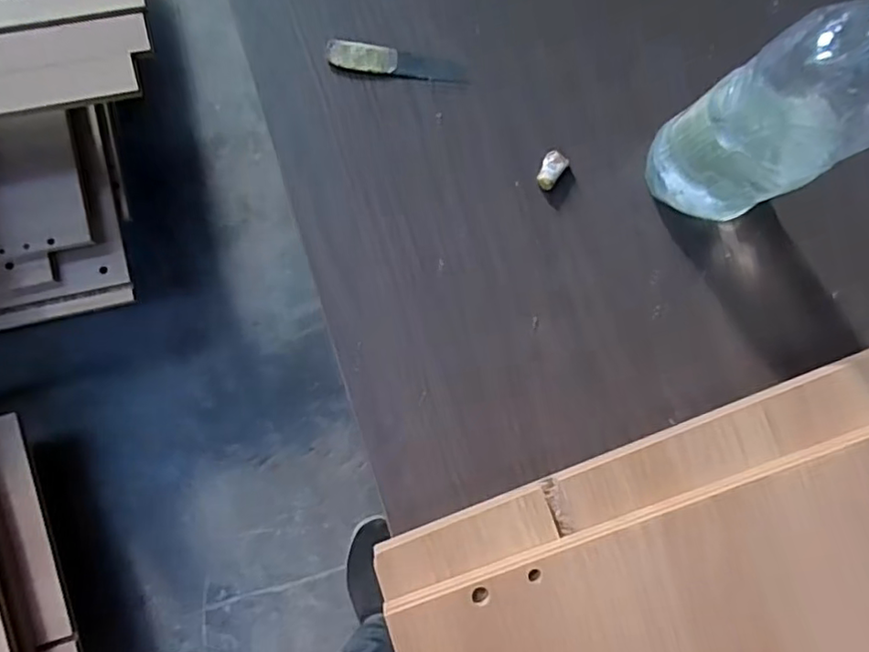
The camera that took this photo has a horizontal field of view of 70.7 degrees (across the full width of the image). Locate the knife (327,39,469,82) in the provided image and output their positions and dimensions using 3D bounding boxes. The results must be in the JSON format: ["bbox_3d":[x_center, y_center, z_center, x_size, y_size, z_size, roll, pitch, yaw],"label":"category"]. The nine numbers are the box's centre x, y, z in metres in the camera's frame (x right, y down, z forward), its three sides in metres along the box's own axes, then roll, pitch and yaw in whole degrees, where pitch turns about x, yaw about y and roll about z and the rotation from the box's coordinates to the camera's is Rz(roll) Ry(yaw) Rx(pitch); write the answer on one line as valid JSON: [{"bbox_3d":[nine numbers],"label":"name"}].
[{"bbox_3d":[-0.027,-0.195,0.451,0.102,0.008,0.019,4,84,-5],"label":"knife"}]

